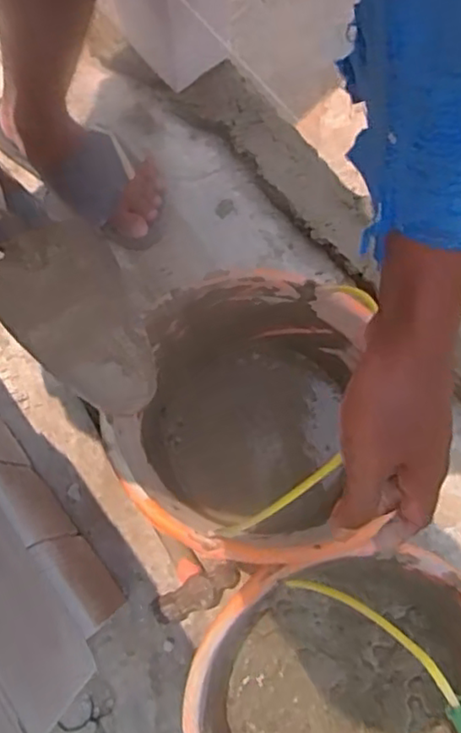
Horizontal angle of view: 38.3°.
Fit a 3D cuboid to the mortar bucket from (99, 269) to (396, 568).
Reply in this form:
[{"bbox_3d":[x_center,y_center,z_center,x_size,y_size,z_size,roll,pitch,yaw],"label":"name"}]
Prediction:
[{"bbox_3d":[0.012,0.063,0.711,0.251,0.182,0.276,0,76,1],"label":"mortar bucket"}]

